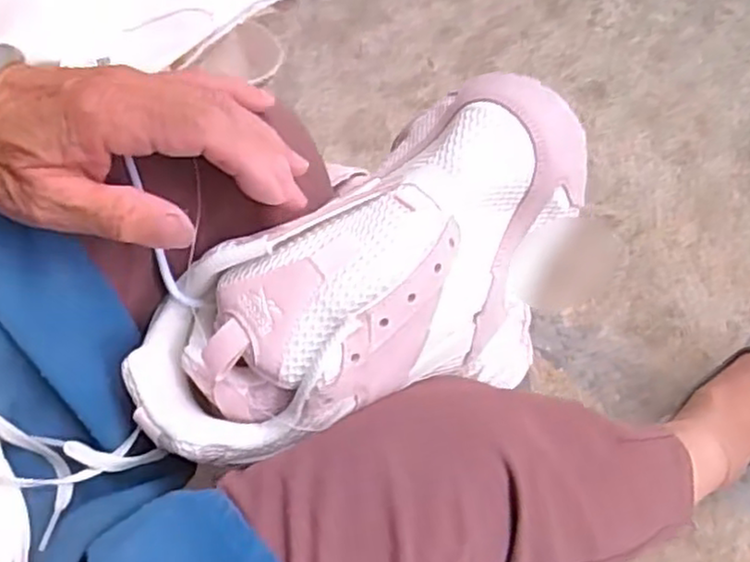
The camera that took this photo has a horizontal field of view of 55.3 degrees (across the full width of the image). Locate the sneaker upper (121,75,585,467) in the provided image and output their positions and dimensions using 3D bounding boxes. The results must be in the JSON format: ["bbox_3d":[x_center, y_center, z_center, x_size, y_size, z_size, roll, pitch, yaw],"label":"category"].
[{"bbox_3d":[0.000,0.001,0.328,0.228,0.071,0.122,-34,70,-7],"label":"sneaker upper"}]

